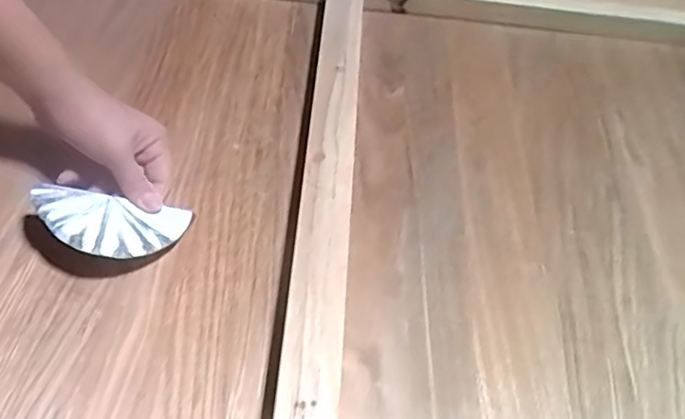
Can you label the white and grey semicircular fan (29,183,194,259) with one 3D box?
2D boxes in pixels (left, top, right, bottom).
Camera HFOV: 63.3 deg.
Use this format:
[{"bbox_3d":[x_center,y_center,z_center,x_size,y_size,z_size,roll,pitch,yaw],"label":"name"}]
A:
[{"bbox_3d":[-0.176,0.012,0.425,0.112,0.007,0.056,12,41,-23],"label":"white and grey semicircular fan"}]

